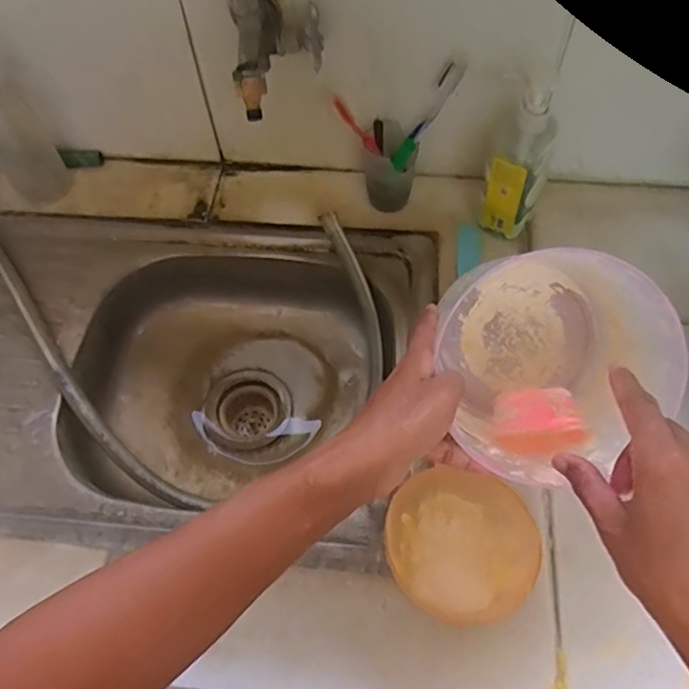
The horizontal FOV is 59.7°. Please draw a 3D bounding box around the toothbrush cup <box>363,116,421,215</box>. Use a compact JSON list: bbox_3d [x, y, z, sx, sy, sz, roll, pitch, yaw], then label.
[{"bbox_3d":[0.057,-0.211,0.729,0.067,0.092,0.071,2,60,4],"label":"toothbrush cup"}]

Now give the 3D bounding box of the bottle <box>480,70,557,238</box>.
[{"bbox_3d":[0.194,-0.196,0.659,0.060,0.181,0.066,25,64,16],"label":"bottle"}]

